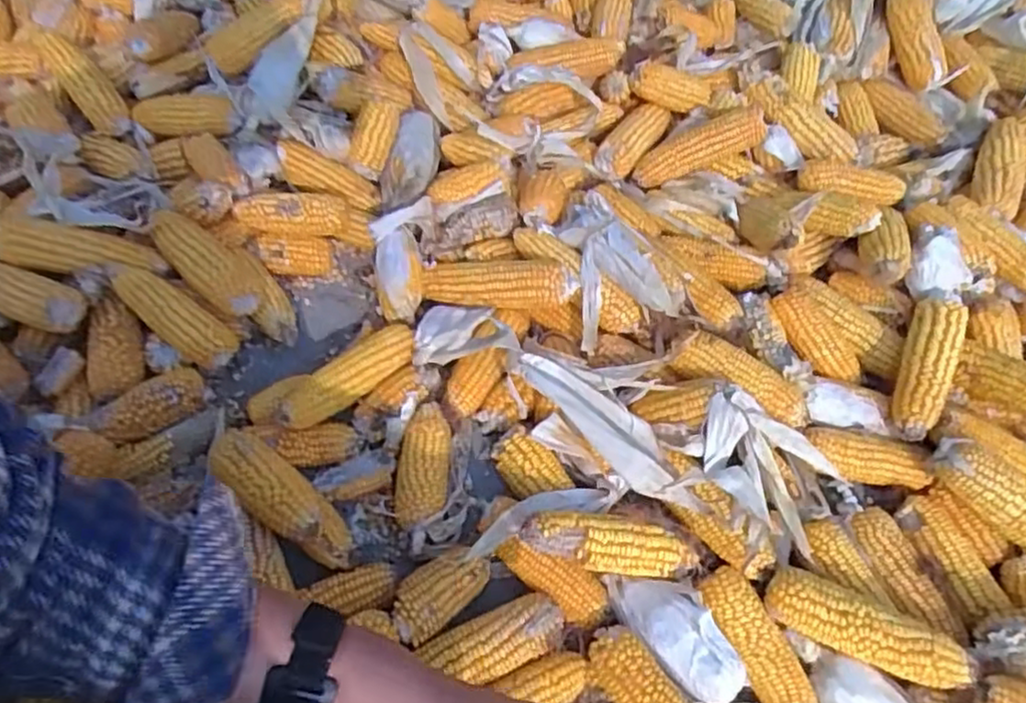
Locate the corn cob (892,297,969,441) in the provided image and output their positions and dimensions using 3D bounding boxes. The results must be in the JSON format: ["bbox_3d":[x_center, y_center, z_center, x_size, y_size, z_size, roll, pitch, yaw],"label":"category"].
[{"bbox_3d":[0.416,0.011,0.707,0.053,0.047,0.173,30,61,15],"label":"corn cob"}]

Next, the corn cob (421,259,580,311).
[{"bbox_3d":[-0.020,-0.072,0.728,0.172,0.038,0.048,3,56,20],"label":"corn cob"}]

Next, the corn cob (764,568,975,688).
[{"bbox_3d":[0.287,0.226,0.570,0.156,0.041,0.048,25,60,12],"label":"corn cob"}]

